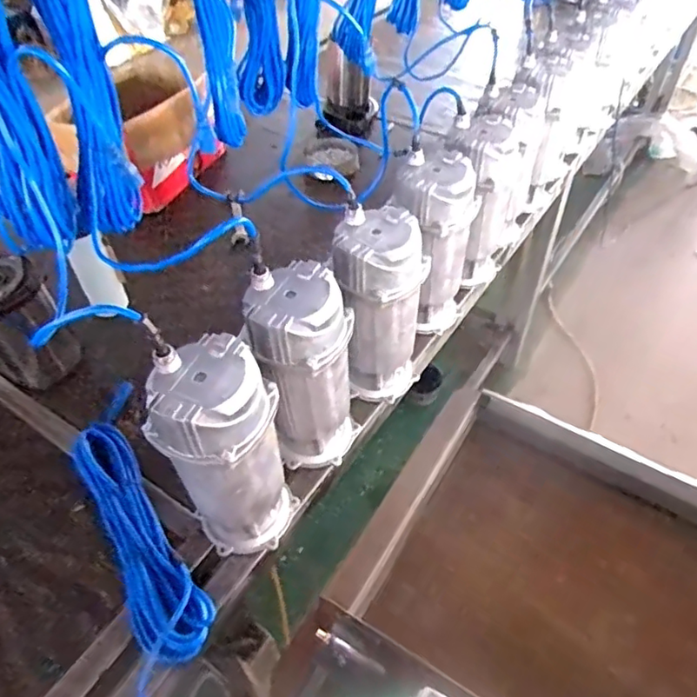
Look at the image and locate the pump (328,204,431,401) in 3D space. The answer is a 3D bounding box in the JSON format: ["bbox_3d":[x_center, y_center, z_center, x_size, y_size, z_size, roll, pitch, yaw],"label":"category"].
[{"bbox_3d":[0.047,-0.053,0.864,0.133,0.291,0.115,0,47,2],"label":"pump"}]

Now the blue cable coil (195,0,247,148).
[{"bbox_3d":[-0.190,-0.459,0.804,0.059,0.346,0.056,-8,47,-5],"label":"blue cable coil"}]

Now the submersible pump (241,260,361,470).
[{"bbox_3d":[-0.056,0.040,0.778,0.124,0.296,0.114,-26,51,-21],"label":"submersible pump"}]

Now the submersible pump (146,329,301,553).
[{"bbox_3d":[-0.147,0.132,0.695,0.139,0.291,0.125,-15,48,-12],"label":"submersible pump"}]

